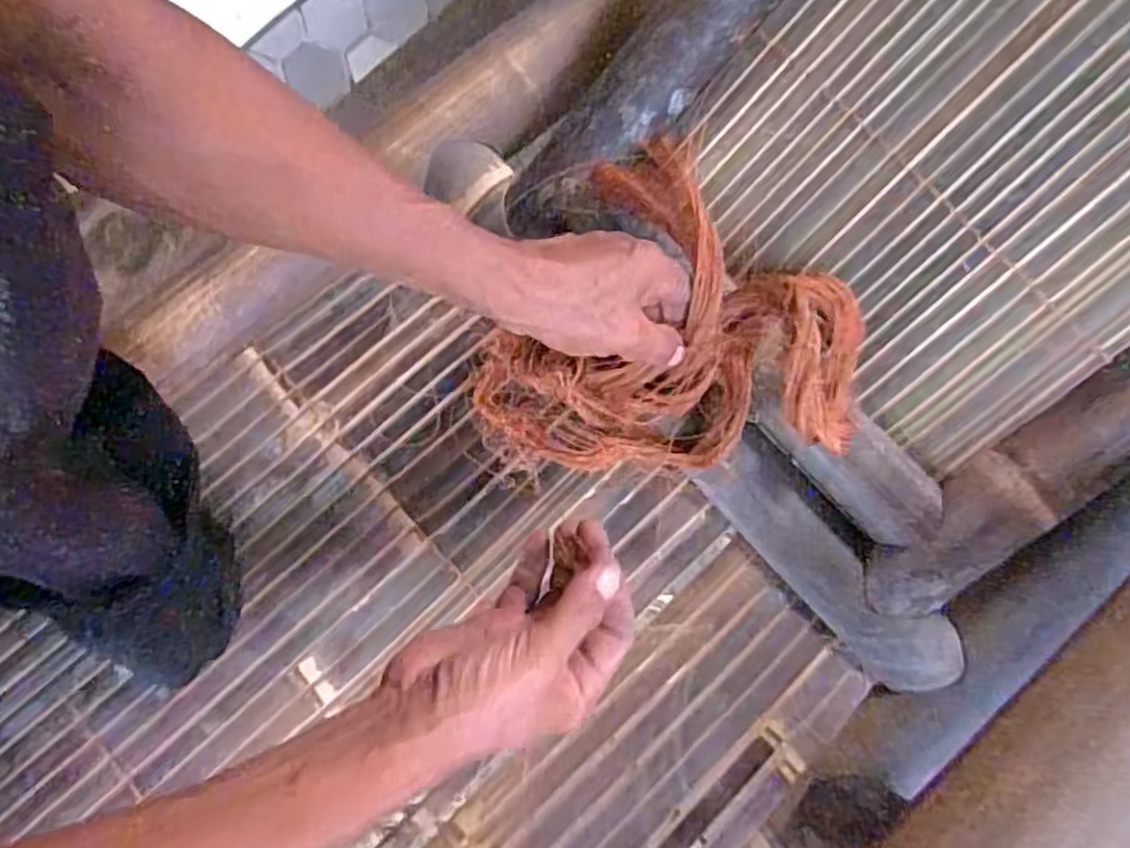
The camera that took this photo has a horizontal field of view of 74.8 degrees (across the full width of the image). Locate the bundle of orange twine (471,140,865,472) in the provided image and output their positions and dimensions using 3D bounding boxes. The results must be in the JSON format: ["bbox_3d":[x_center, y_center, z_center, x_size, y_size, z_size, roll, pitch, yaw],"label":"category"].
[{"bbox_3d":[0.061,-0.078,0.476,0.232,0.096,0.205,2,77,-1],"label":"bundle of orange twine"}]

